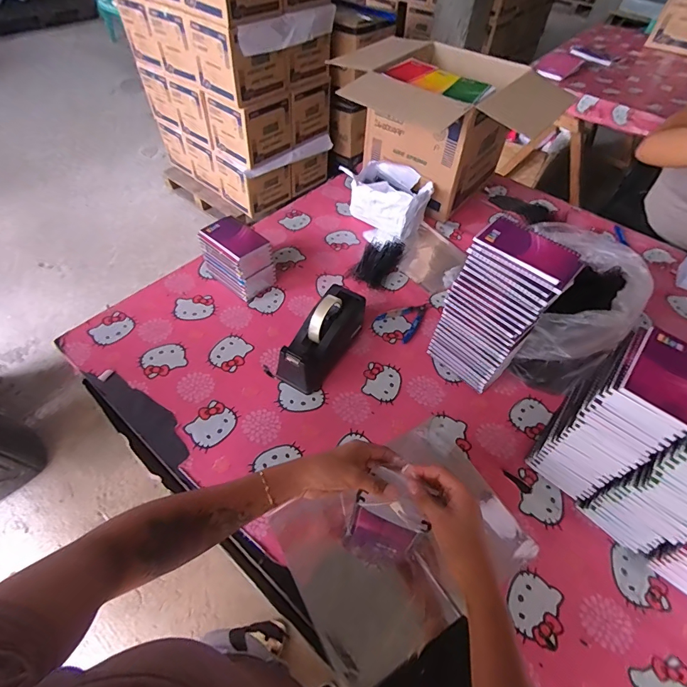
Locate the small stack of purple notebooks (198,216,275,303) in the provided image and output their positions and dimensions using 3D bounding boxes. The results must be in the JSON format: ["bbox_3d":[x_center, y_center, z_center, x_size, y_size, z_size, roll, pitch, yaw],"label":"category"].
[{"bbox_3d":[-0.234,-0.188,0.864,0.149,0.125,0.099,36,58,22],"label":"small stack of purple notebooks"}]

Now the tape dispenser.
[{"bbox_3d":[-0.039,-0.015,0.747,0.079,0.122,0.208,28,55,17],"label":"tape dispenser"}]

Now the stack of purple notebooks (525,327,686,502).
[{"bbox_3d":[0.377,0.114,0.579,0.092,0.265,0.125,34,58,21],"label":"stack of purple notebooks"}]

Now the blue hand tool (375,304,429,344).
[{"bbox_3d":[0.138,-0.055,0.855,0.113,0.012,0.083,-34,61,-26],"label":"blue hand tool"}]

